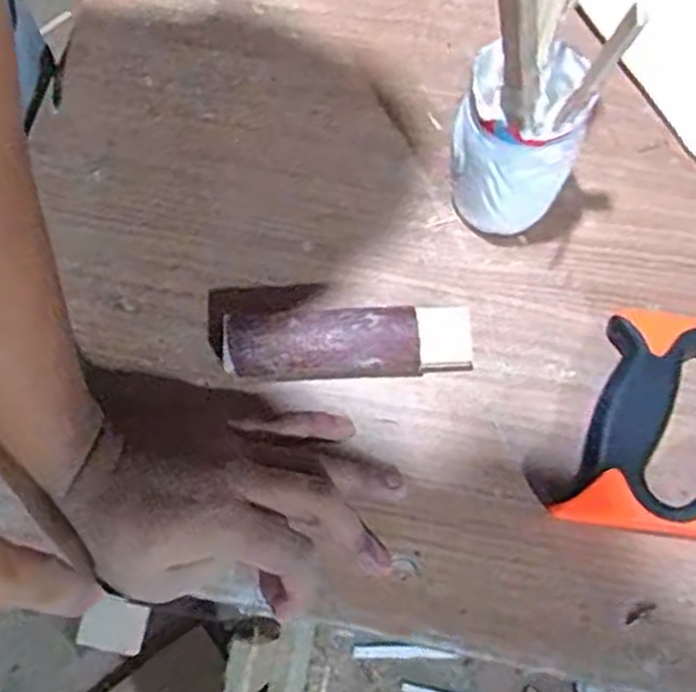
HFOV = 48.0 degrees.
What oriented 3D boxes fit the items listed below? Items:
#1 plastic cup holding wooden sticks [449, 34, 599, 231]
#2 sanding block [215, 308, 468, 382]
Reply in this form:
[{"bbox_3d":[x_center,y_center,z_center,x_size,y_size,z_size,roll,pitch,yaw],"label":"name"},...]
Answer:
[{"bbox_3d":[0.086,-0.105,0.413,0.061,0.105,0.058,-6,71,-2],"label":"plastic cup holding wooden sticks"},{"bbox_3d":[-0.001,-0.002,0.416,0.129,0.023,0.035,-2,71,0],"label":"sanding block"}]

